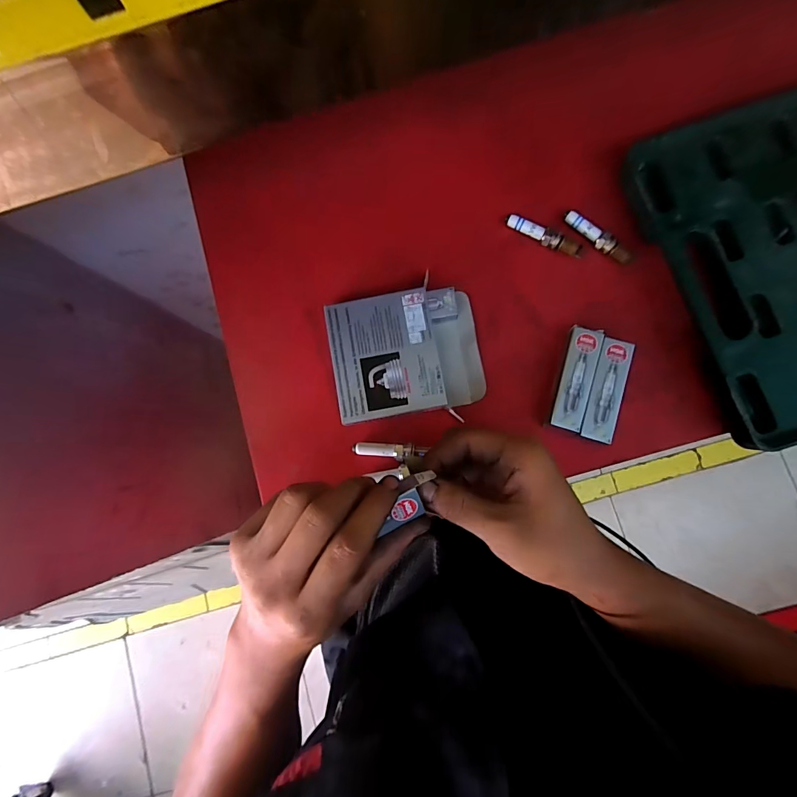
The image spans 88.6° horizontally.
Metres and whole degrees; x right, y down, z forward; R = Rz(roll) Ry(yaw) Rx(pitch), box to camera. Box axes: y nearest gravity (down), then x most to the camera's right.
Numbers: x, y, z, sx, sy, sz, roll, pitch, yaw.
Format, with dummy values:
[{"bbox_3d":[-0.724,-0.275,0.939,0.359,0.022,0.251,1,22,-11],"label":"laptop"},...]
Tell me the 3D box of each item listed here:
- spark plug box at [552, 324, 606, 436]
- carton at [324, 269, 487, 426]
[{"bbox_3d":[0.144,-0.017,0.337,0.027,0.019,0.086,17,84,6],"label":"spark plug box"},{"bbox_3d":[0.007,-0.038,0.348,0.122,0.024,0.103,-10,82,3],"label":"carton"}]

